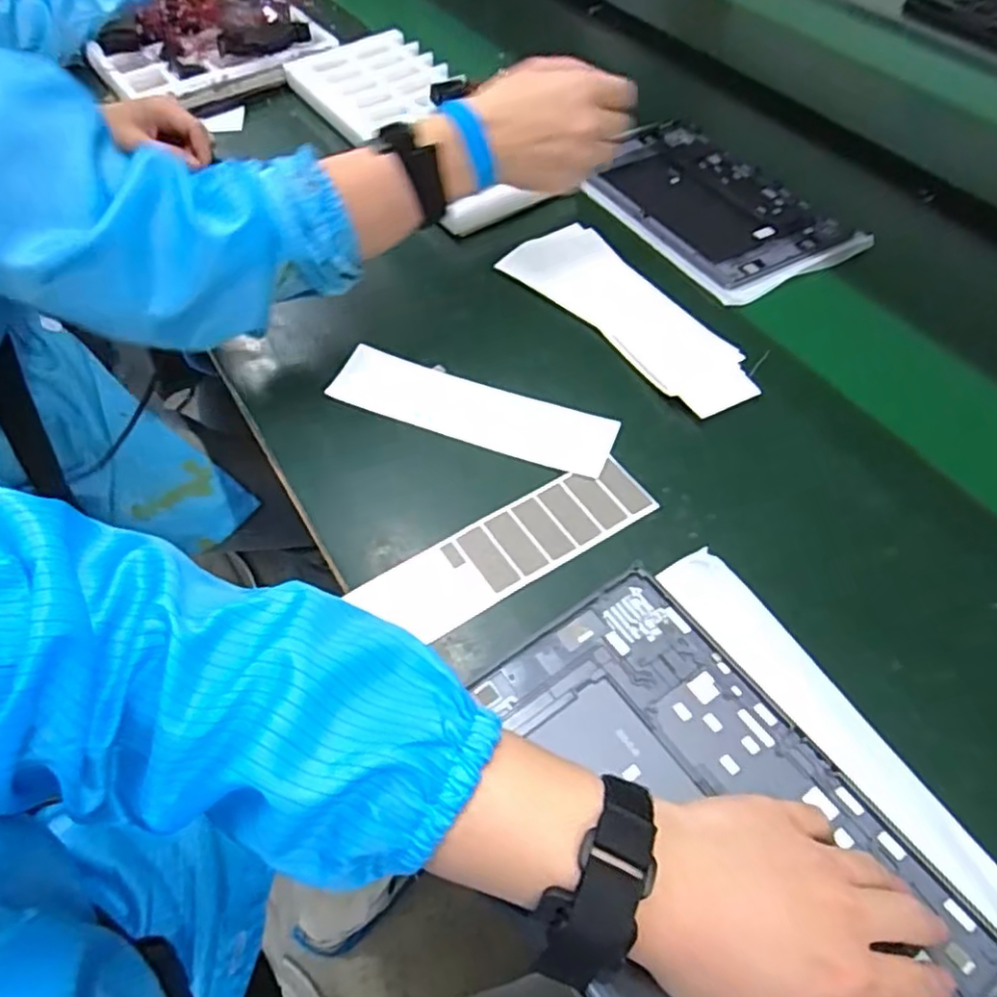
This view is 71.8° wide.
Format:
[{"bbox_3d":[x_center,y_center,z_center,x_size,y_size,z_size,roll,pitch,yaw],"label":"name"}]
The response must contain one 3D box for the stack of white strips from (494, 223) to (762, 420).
[{"bbox_3d":[0.110,-0.156,0.578,0.091,0.011,0.247,-33,61,-24],"label":"stack of white strips"}]

